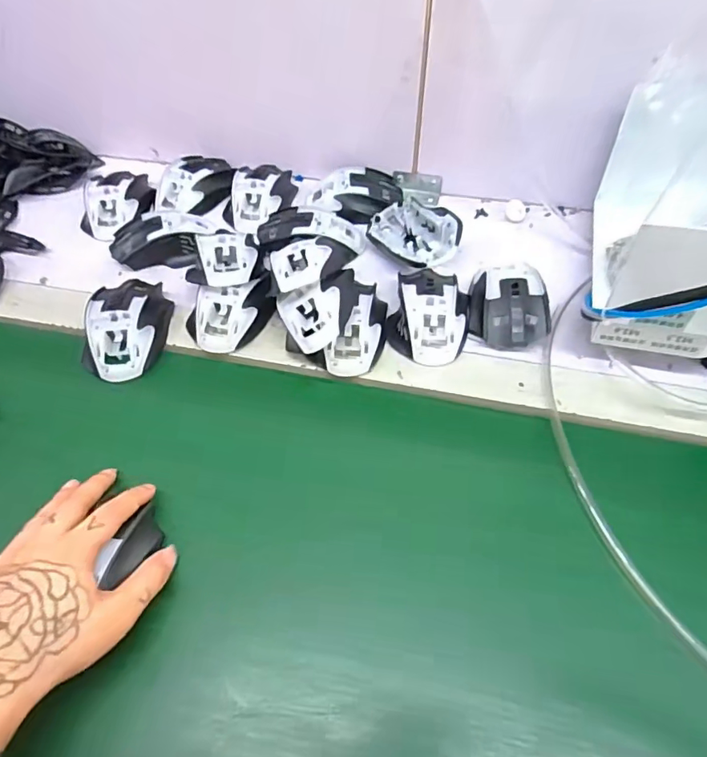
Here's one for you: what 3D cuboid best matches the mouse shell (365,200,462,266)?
[{"bbox_3d":[0.063,-0.150,0.527,0.107,0.045,0.066,39,65,24],"label":"mouse shell"}]

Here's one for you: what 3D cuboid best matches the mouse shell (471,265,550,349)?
[{"bbox_3d":[0.146,-0.072,0.470,0.067,0.029,0.093,4,56,4],"label":"mouse shell"}]

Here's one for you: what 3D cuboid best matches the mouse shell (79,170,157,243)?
[{"bbox_3d":[-0.277,-0.212,0.588,0.074,0.033,0.101,-3,56,-1],"label":"mouse shell"}]

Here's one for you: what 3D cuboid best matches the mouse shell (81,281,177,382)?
[{"bbox_3d":[-0.216,-0.049,0.474,0.072,0.041,0.111,-3,56,-1],"label":"mouse shell"}]

